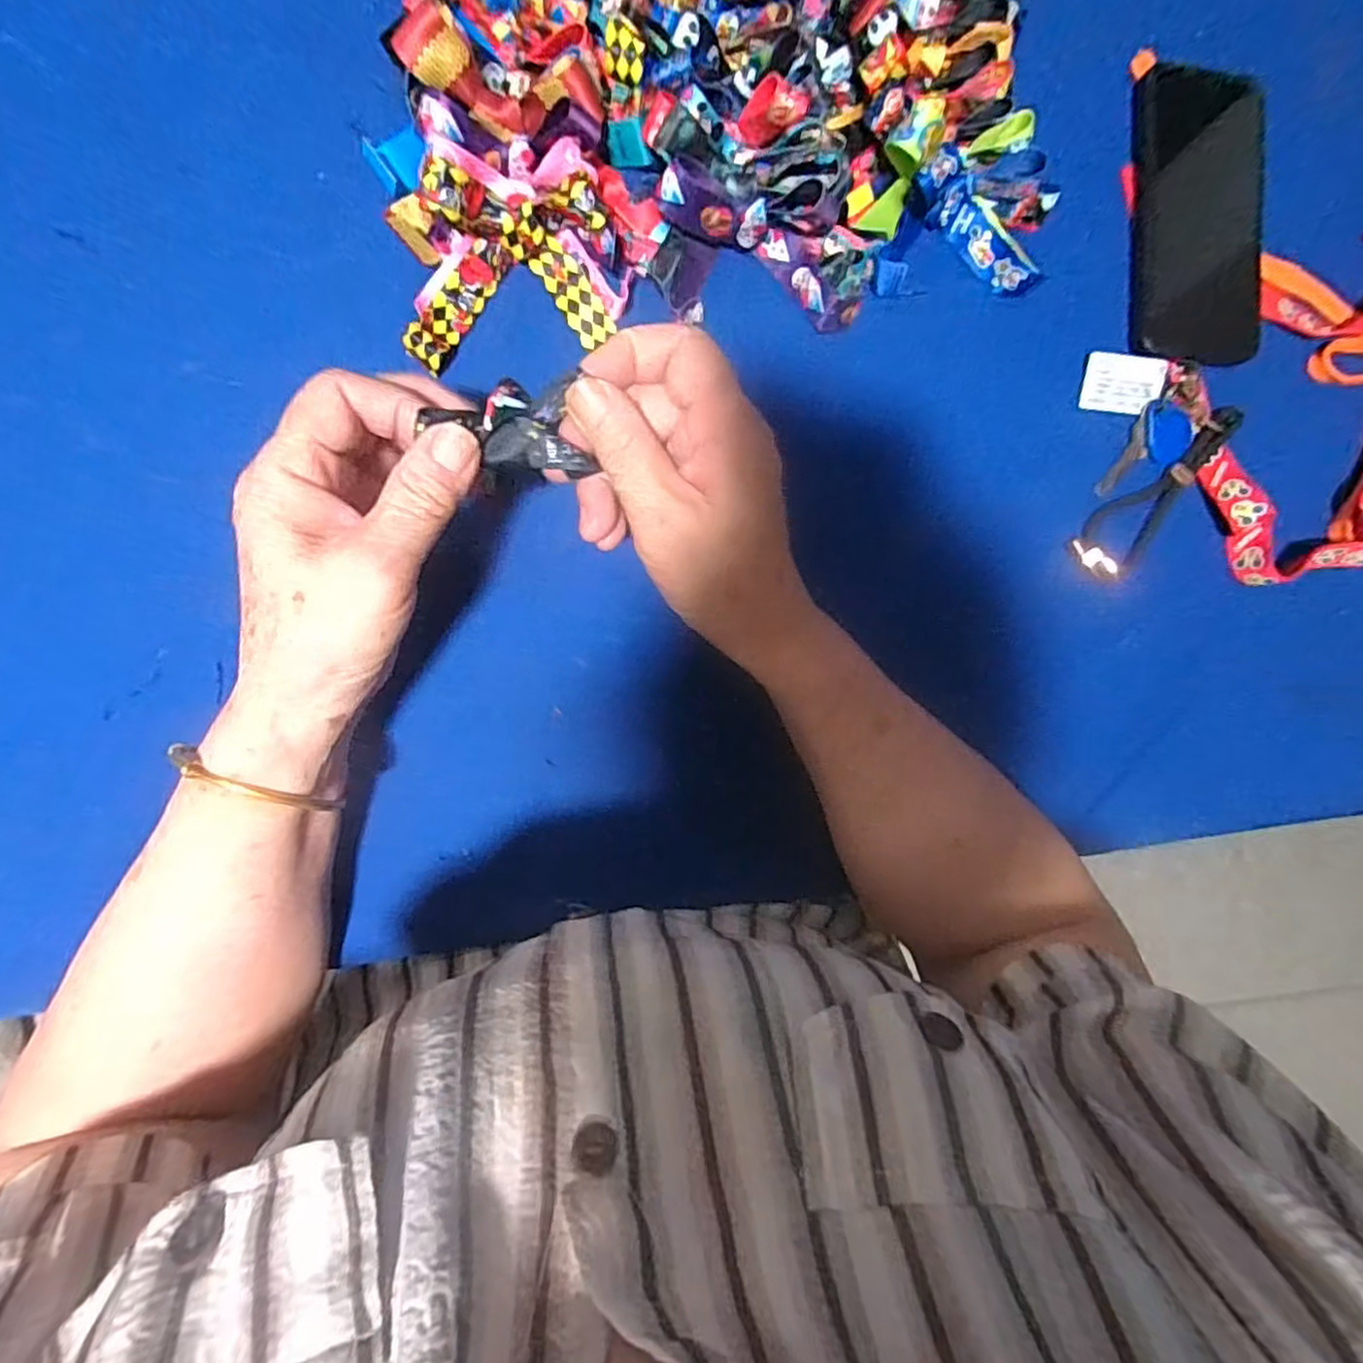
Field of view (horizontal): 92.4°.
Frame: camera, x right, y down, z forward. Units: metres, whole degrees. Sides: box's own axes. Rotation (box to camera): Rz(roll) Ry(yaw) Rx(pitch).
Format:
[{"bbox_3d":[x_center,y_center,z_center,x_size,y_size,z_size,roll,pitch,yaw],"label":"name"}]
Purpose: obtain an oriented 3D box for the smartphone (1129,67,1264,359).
[{"bbox_3d":[0.305,-0.271,0.383,0.073,0.012,0.165,0,91,-8],"label":"smartphone"}]

